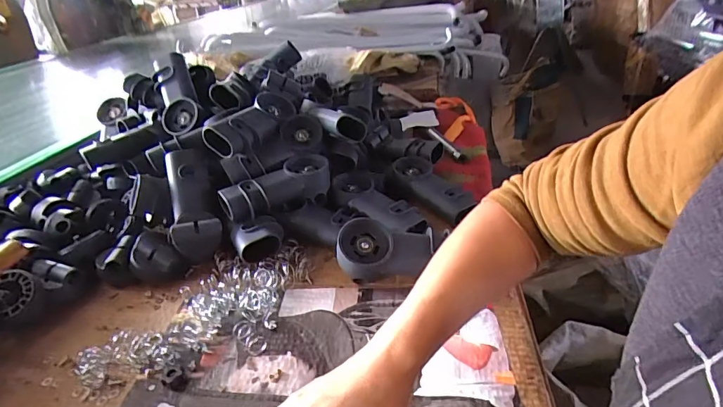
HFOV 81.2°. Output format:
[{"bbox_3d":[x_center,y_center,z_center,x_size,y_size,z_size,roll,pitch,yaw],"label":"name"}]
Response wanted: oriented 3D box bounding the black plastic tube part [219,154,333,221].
[{"bbox_3d":[-0.122,-0.017,0.618,0.162,0.058,0.072,-17,32,-21],"label":"black plastic tube part"}]

